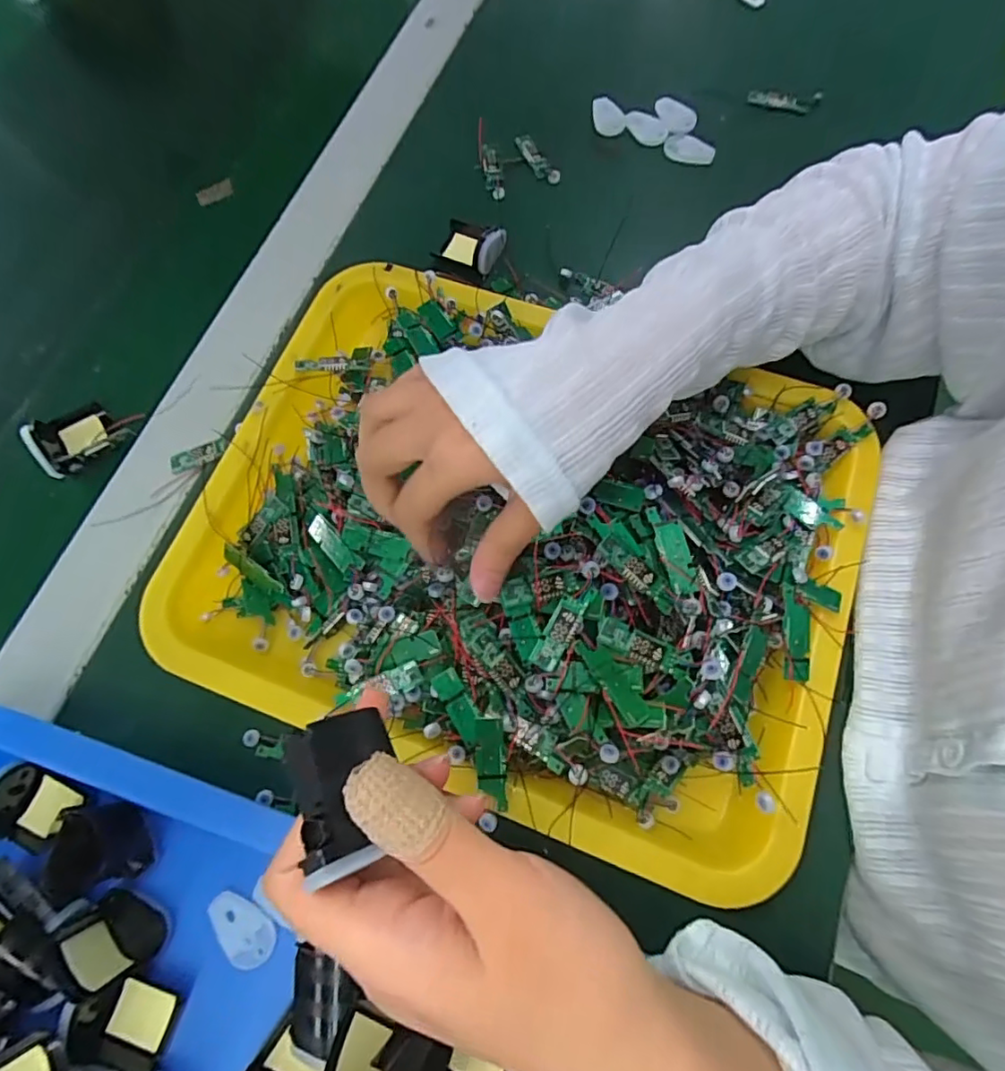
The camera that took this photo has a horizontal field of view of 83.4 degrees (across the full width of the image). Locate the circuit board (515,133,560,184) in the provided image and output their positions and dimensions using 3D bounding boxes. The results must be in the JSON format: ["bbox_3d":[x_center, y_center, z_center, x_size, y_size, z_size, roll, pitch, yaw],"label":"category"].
[{"bbox_3d":[0.025,-0.275,0.411,0.013,0.004,0.053,-27,72,-7],"label":"circuit board"}]

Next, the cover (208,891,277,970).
[{"bbox_3d":[-0.121,0.182,0.261,0.035,0.005,0.020,42,77,14],"label":"cover"}]

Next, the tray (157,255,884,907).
[{"bbox_3d":[0.007,-0.006,0.291,0.326,0.050,0.255,19,73,8],"label":"tray"}]

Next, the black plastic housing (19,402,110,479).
[{"bbox_3d":[-0.268,-0.061,0.350,0.043,0.022,0.039,-33,73,-9],"label":"black plastic housing"}]

